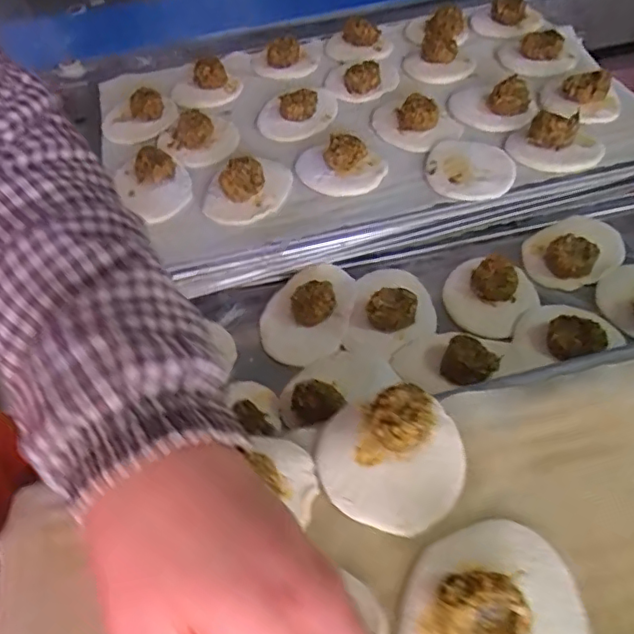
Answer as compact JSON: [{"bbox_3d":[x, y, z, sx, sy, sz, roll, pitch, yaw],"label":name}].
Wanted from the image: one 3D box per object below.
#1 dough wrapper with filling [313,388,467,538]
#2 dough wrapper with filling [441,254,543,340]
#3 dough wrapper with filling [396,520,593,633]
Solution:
[{"bbox_3d":[0.046,0.082,0.350,0.090,0.034,0.082,-9,48,-2],"label":"dough wrapper with filling"},{"bbox_3d":[0.159,-0.025,0.536,0.083,0.035,0.090,11,50,15],"label":"dough wrapper with filling"},{"bbox_3d":[0.090,0.144,0.290,0.091,0.033,0.098,-3,48,3],"label":"dough wrapper with filling"}]

